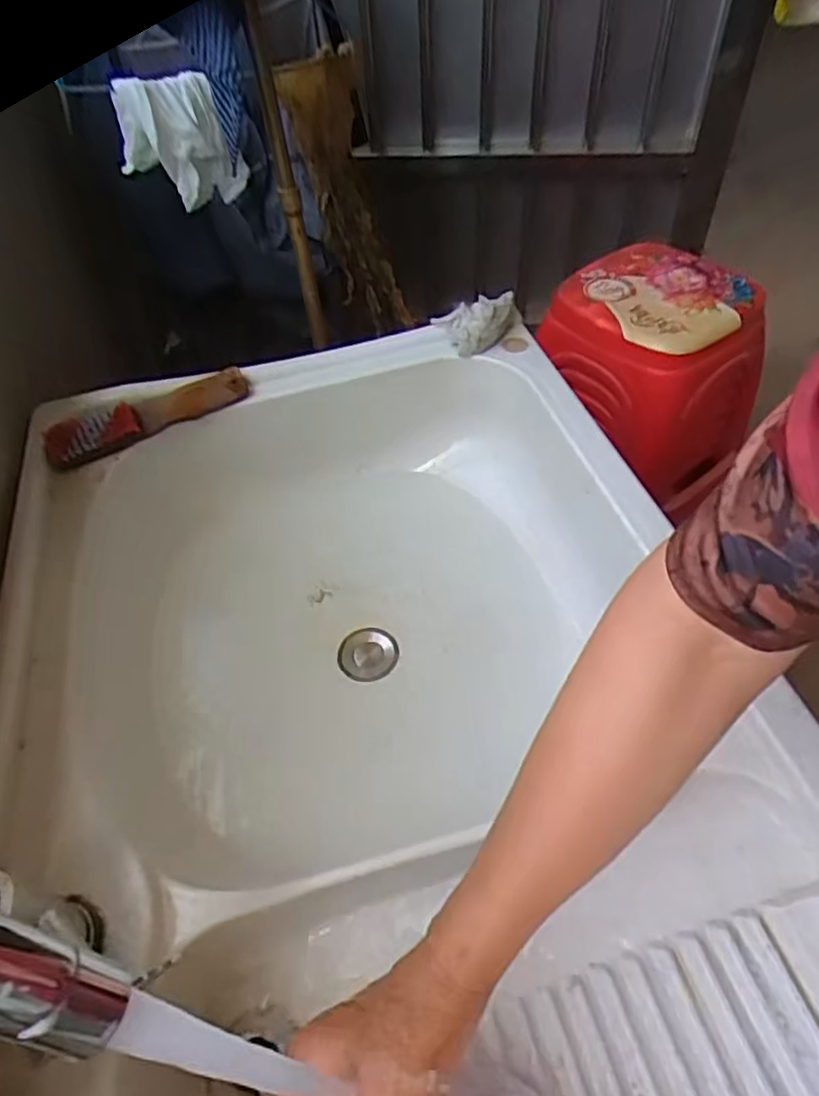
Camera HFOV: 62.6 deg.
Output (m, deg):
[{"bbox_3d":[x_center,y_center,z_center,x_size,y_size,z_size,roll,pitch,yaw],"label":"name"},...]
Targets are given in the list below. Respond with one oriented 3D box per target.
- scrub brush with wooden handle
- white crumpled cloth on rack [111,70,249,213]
[{"bbox_3d":[-0.279,-0.143,0.725,0.215,0.033,0.032,-26,53,-17],"label":"scrub brush with wooden handle"},{"bbox_3d":[-0.261,-0.465,0.771,0.126,0.140,0.065,-16,51,-10],"label":"white crumpled cloth on rack"}]

